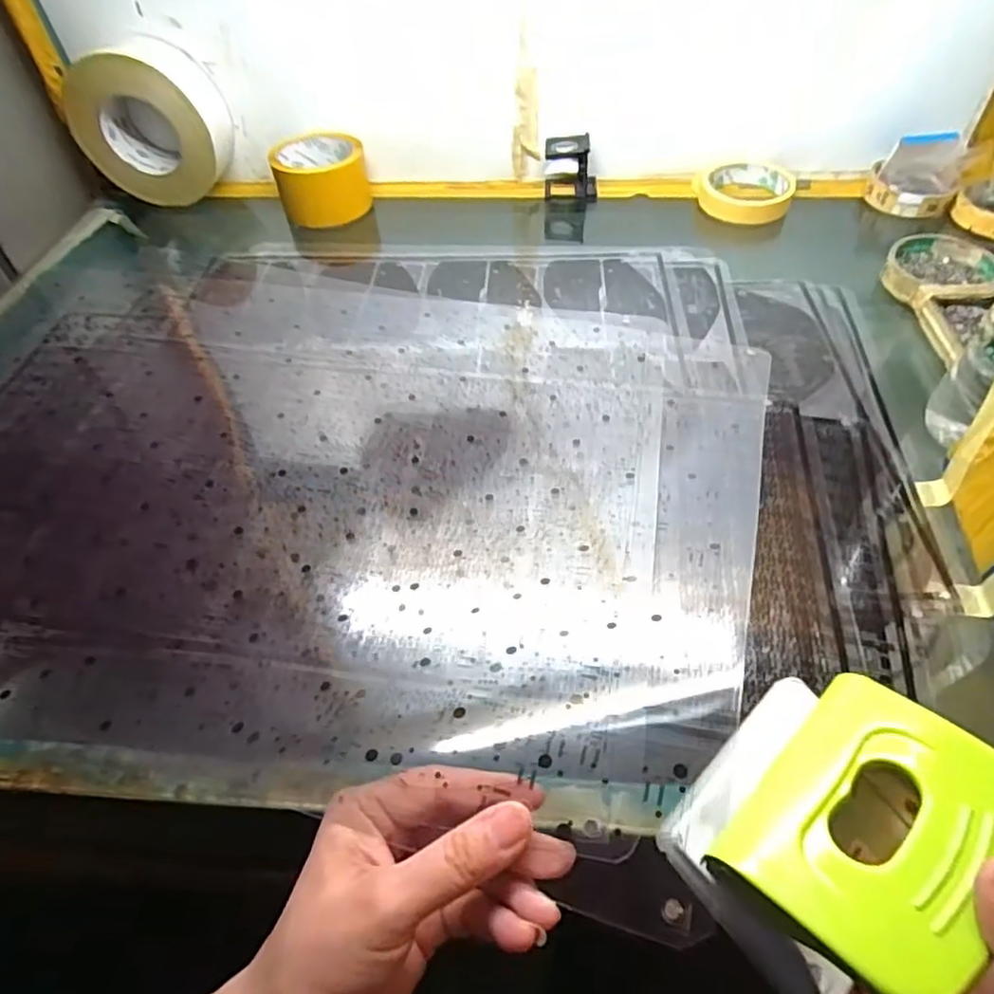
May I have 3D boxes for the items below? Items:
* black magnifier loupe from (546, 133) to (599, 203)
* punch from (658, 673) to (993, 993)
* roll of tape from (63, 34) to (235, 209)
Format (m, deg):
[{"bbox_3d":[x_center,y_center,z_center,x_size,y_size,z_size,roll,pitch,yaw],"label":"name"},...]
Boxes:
[{"bbox_3d":[0.078,-0.343,0.658,0.054,0.060,0.034,3,51,6],"label":"black magnifier loupe"},{"bbox_3d":[0.120,0.116,0.226,0.101,0.056,0.081,-37,59,-22],"label":"punch"},{"bbox_3d":[-0.350,-0.376,0.644,0.142,0.135,0.062,-1,51,3],"label":"roll of tape"}]

